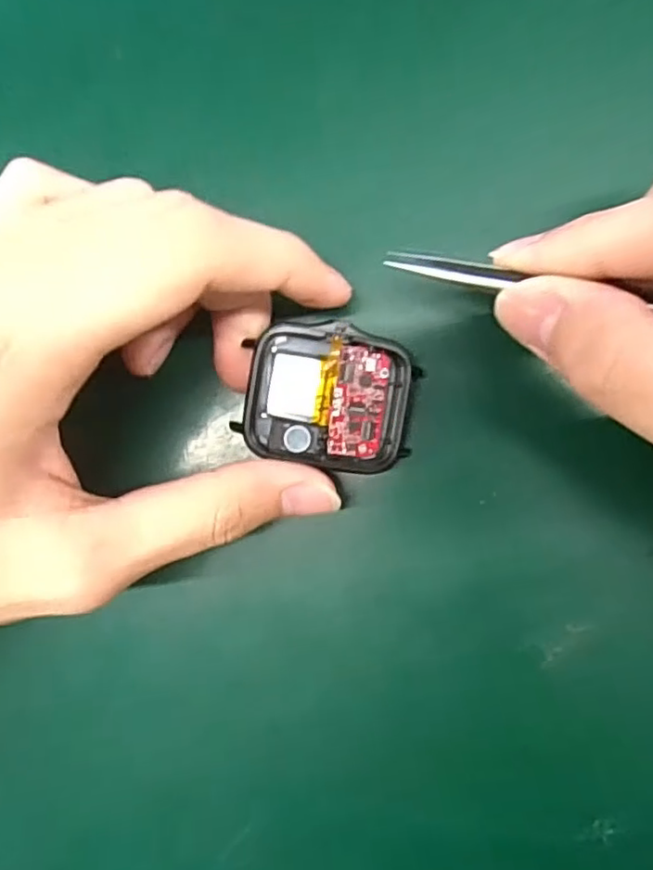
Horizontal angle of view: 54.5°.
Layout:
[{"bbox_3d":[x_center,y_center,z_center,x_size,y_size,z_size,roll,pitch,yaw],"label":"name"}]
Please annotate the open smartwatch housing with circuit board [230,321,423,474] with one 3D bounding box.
[{"bbox_3d":[0.001,-0.011,0.174,0.043,0.012,0.038,11,90,6],"label":"open smartwatch housing with circuit board"}]

